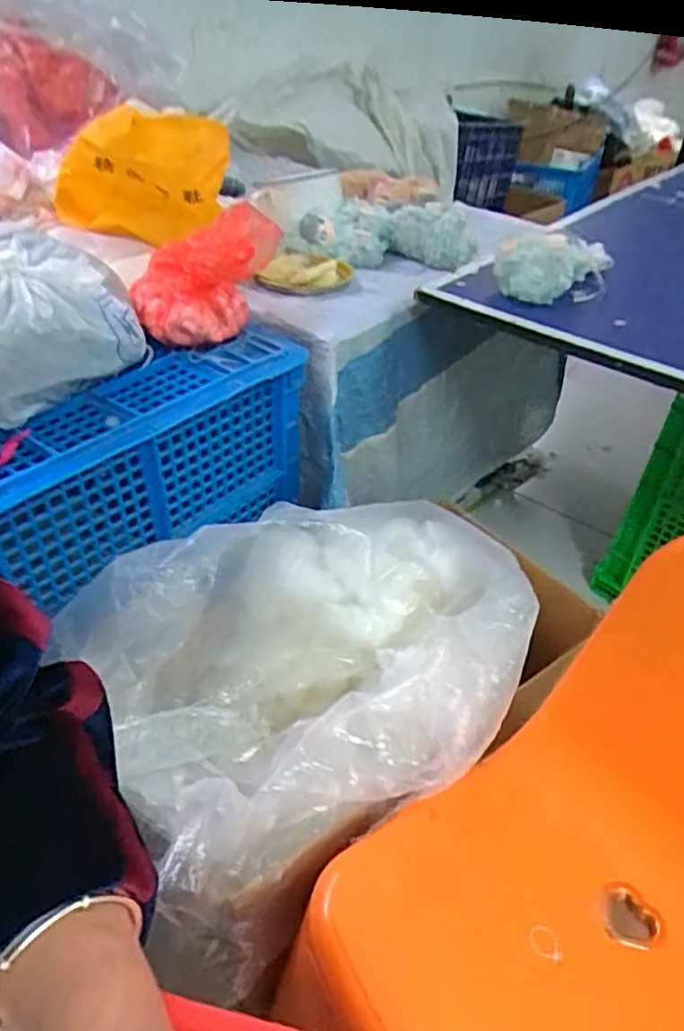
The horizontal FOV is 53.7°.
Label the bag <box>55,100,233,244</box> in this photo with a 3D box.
[{"bbox_3d":[-0.255,-0.442,0.869,0.234,0.141,0.110,18,41,18],"label":"bag"}]

